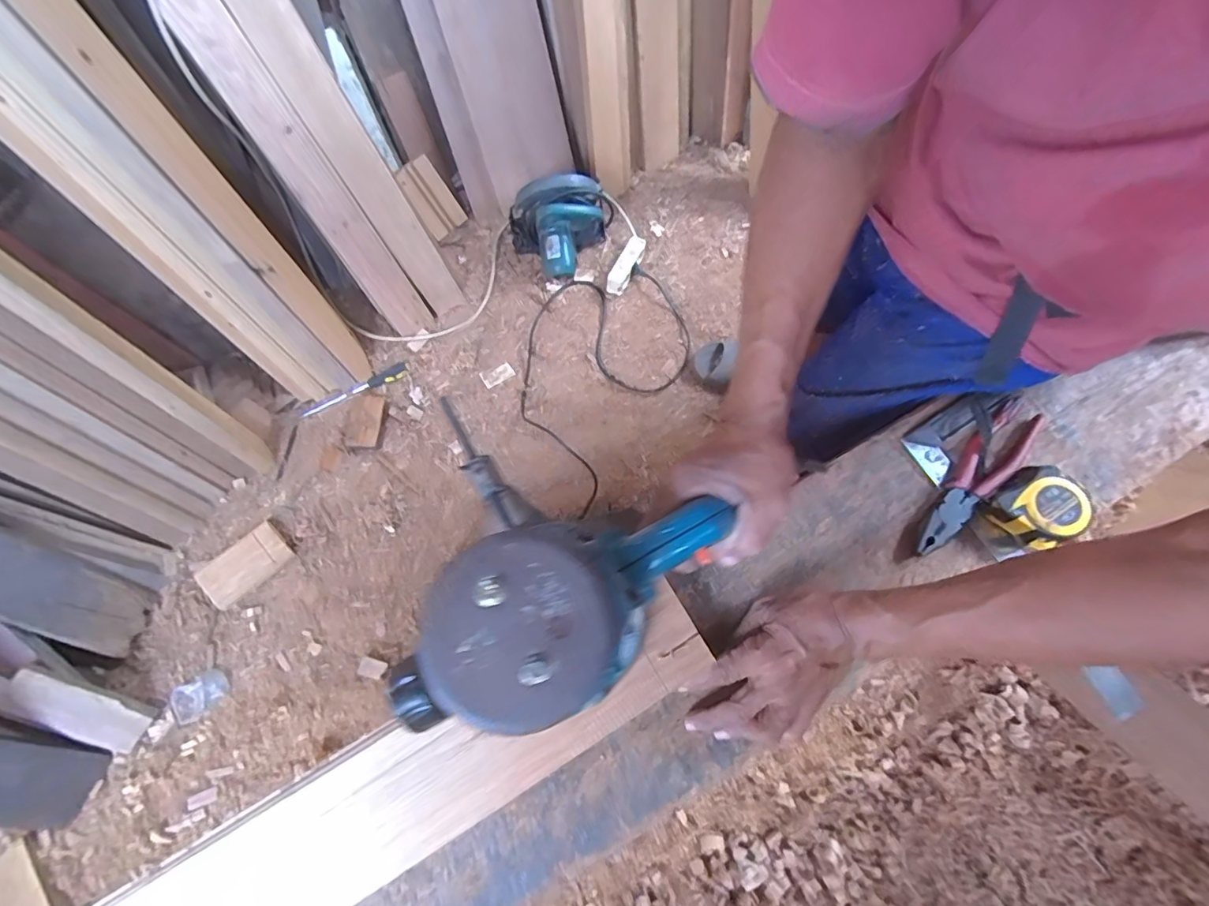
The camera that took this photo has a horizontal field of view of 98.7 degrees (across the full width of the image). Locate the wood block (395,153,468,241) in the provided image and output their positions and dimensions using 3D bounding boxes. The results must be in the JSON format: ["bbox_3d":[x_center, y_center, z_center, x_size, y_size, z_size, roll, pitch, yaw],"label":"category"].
[{"bbox_3d":[-0.444,-0.663,1.345,0.030,0.177,0.115,15,57,47],"label":"wood block"}]

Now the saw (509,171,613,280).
[{"bbox_3d":[-0.103,-0.555,1.264,0.250,0.181,0.182,-11,71,-2],"label":"saw"}]

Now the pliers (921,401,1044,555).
[{"bbox_3d":[0.360,0.021,0.499,0.045,0.014,0.189,42,77,15],"label":"pliers"}]

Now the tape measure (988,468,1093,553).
[{"bbox_3d":[0.397,0.051,0.479,0.070,0.041,0.064,-32,73,-9],"label":"tape measure"}]

